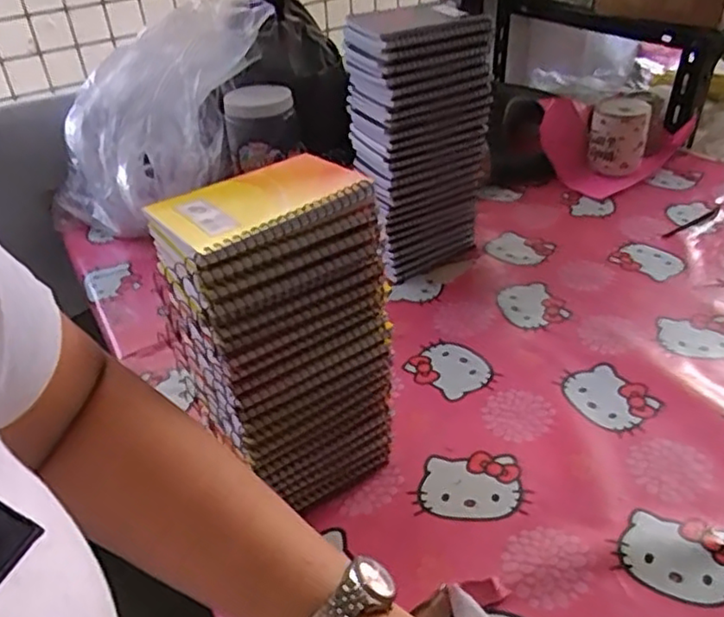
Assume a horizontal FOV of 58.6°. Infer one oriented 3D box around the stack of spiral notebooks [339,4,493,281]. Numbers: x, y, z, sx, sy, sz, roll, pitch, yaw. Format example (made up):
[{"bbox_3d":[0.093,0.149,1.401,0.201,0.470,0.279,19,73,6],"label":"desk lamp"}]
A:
[{"bbox_3d":[0.064,-0.184,0.751,0.132,0.283,0.114,-28,42,-28],"label":"stack of spiral notebooks"}]

